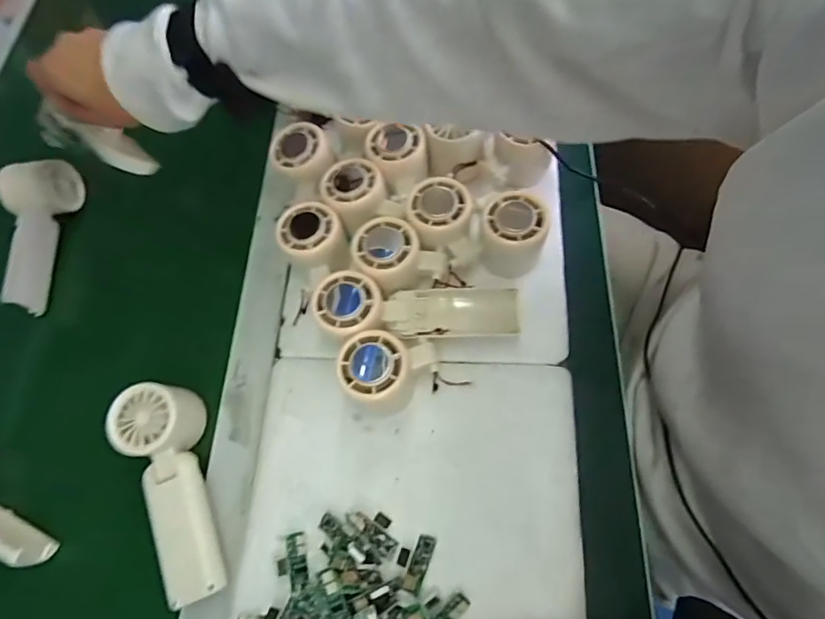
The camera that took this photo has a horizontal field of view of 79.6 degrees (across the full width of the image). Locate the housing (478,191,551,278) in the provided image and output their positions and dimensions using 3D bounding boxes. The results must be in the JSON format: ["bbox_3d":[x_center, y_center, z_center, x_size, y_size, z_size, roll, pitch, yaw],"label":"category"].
[{"bbox_3d":[0.087,-0.062,0.429,0.055,0.060,0.055,17,68,13],"label":"housing"}]

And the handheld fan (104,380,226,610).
[{"bbox_3d":[-0.189,0.137,0.379,0.055,0.043,0.159,-18,65,-1],"label":"handheld fan"}]

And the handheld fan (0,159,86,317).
[{"bbox_3d":[-0.391,-0.081,0.502,0.061,0.046,0.160,0,66,7],"label":"handheld fan"}]

